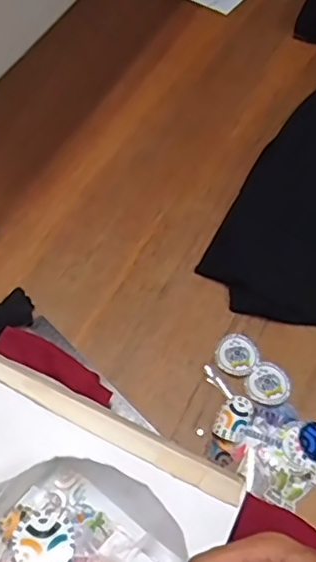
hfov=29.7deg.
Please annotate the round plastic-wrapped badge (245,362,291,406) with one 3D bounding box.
[{"bbox_3d":[0.150,0.138,0.804,0.058,0.011,0.054,0,56,0],"label":"round plastic-wrapped badge"}]

